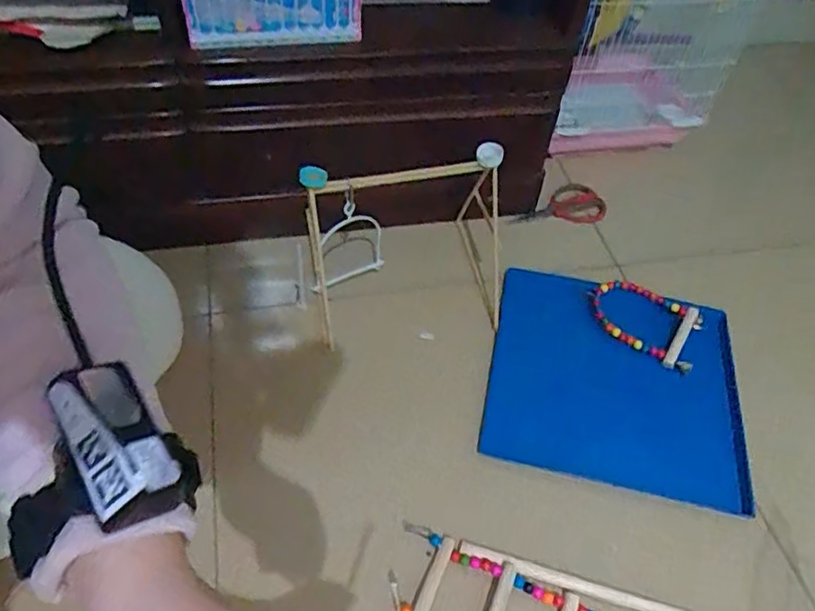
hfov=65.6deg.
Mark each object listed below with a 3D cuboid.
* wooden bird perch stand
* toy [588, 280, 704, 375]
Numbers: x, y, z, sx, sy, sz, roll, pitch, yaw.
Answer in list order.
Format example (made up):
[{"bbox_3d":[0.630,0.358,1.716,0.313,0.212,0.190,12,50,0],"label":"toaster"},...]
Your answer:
[{"bbox_3d":[0.002,-0.103,0.816,0.265,0.218,0.192,-7,51,-8],"label":"wooden bird perch stand"},{"bbox_3d":[0.323,0.018,0.868,0.153,0.026,0.107,24,51,19],"label":"toy"}]

